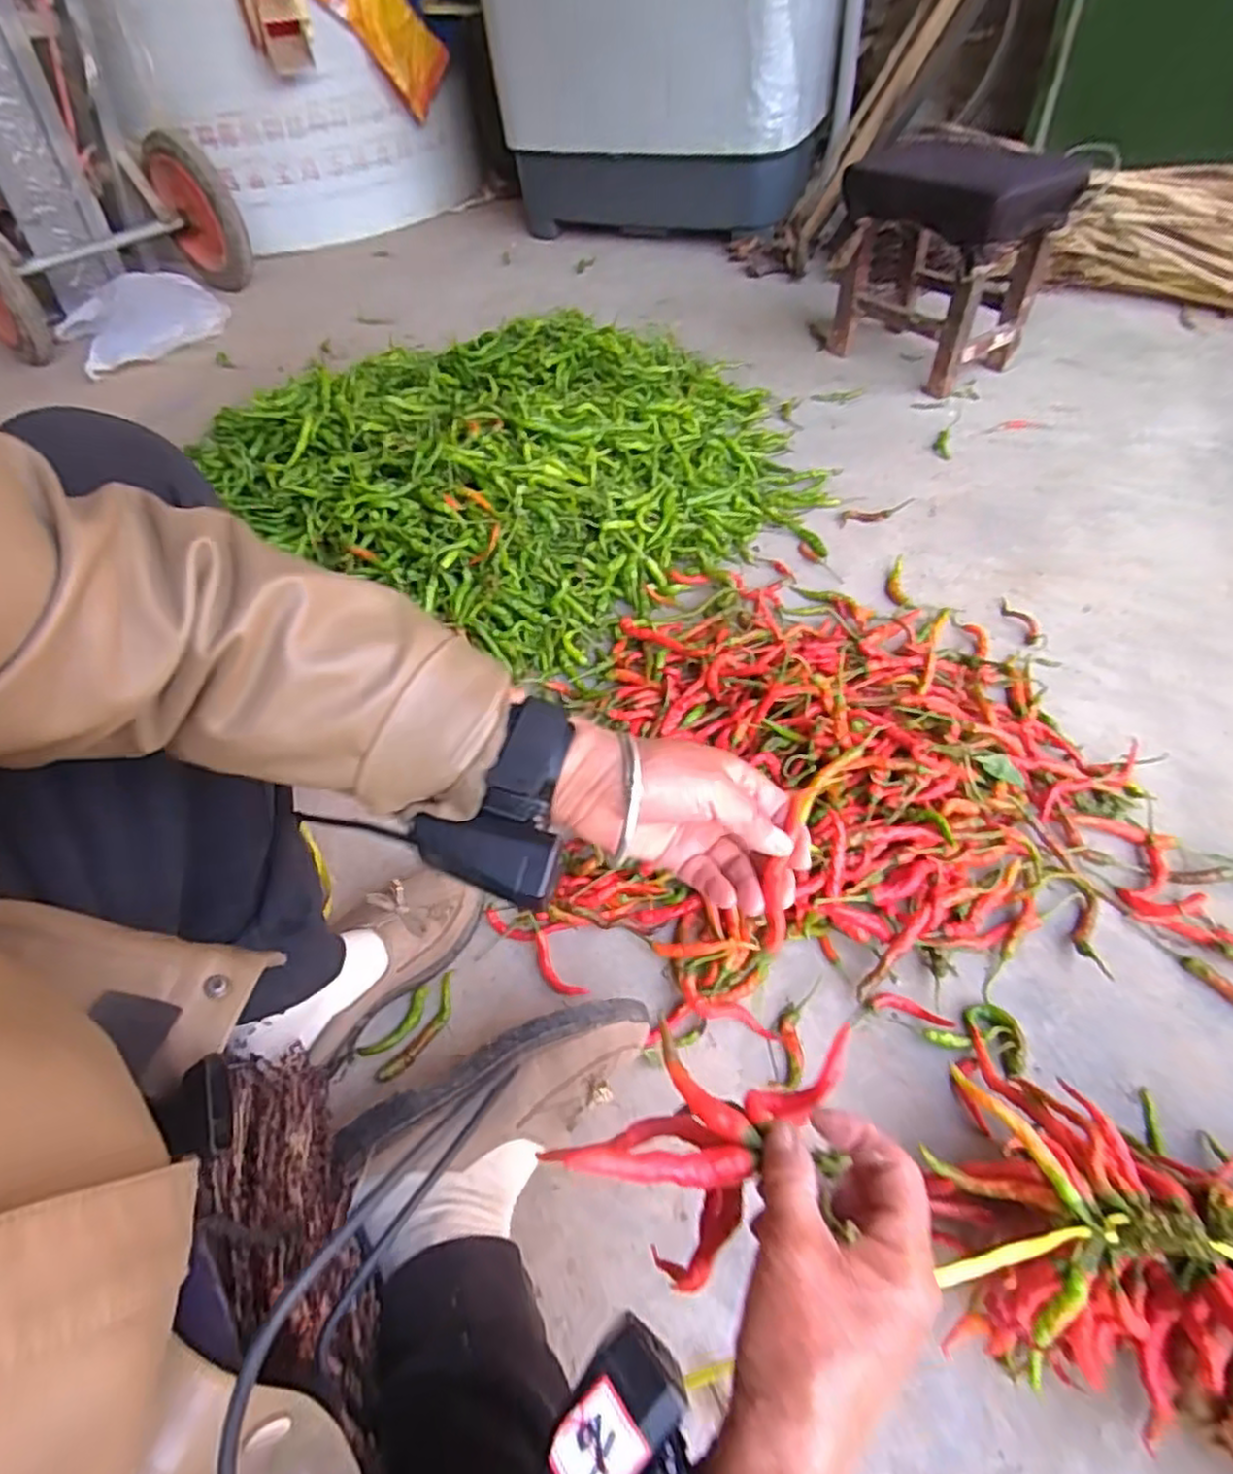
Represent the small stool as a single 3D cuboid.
[{"bbox_3d":[0.498,-0.741,1.120,0.217,0.284,0.293,-32,56,-20],"label":"small stool"}]

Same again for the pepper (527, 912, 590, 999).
[{"bbox_3d":[-0.055,0.186,0.587,0.022,0.010,0.082,-32,56,-20],"label":"pepper"}]

